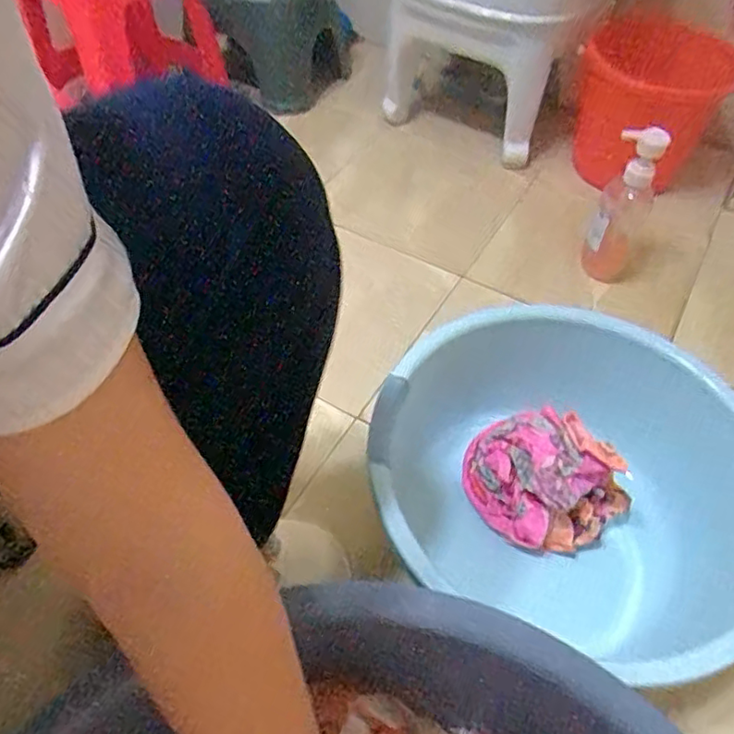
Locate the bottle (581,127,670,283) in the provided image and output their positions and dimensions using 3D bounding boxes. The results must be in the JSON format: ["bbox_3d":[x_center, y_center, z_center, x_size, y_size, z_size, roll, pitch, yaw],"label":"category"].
[{"bbox_3d":[0.358,-0.216,0.861,0.072,0.252,0.084,22,56,18],"label":"bottle"}]

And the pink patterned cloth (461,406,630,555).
[{"bbox_3d":[0.176,0.111,0.610,0.102,0.107,0.145,-37,59,-24],"label":"pink patterned cloth"}]

